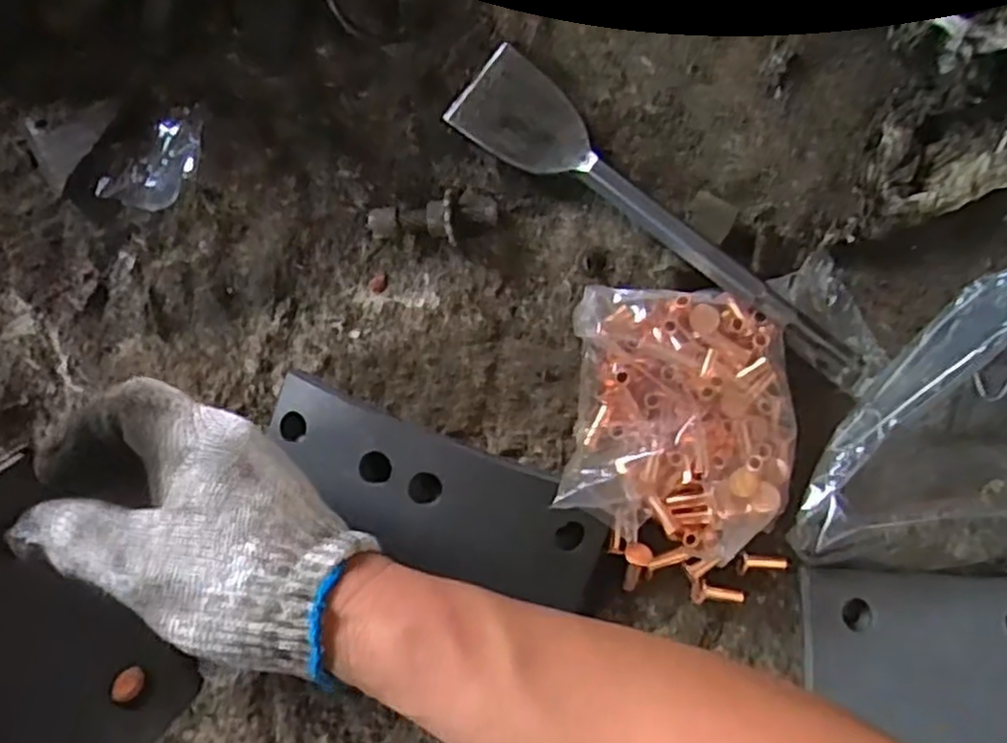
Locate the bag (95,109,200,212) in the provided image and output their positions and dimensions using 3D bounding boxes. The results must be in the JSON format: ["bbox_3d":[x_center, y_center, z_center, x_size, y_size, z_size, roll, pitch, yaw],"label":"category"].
[{"bbox_3d":[-0.179,-0.107,0.393,0.032,0.010,0.062,44,95,0],"label":"bag"}]

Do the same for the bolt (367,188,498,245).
[{"bbox_3d":[-0.037,-0.077,0.389,0.066,0.025,0.025,-15,93,4],"label":"bolt"}]

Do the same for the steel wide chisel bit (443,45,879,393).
[{"bbox_3d":[0.084,-0.070,0.379,0.257,0.035,0.047,39,95,0],"label":"steel wide chisel bit"}]

